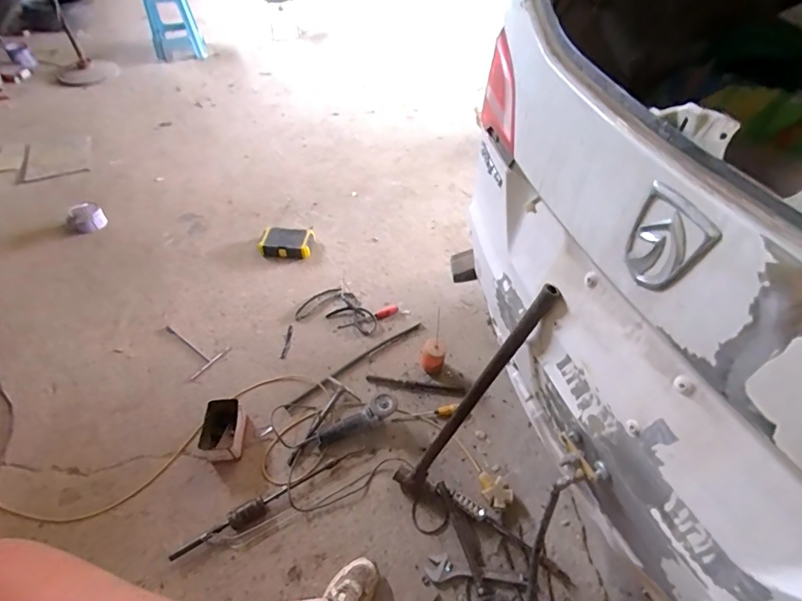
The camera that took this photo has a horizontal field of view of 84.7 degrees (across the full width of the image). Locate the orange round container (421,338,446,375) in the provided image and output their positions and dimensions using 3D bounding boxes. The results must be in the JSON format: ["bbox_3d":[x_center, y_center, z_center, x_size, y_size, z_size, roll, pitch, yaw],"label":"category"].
[{"bbox_3d":[0.115,0.217,1.620,0.090,0.139,0.089,13,51,11],"label":"orange round container"}]

